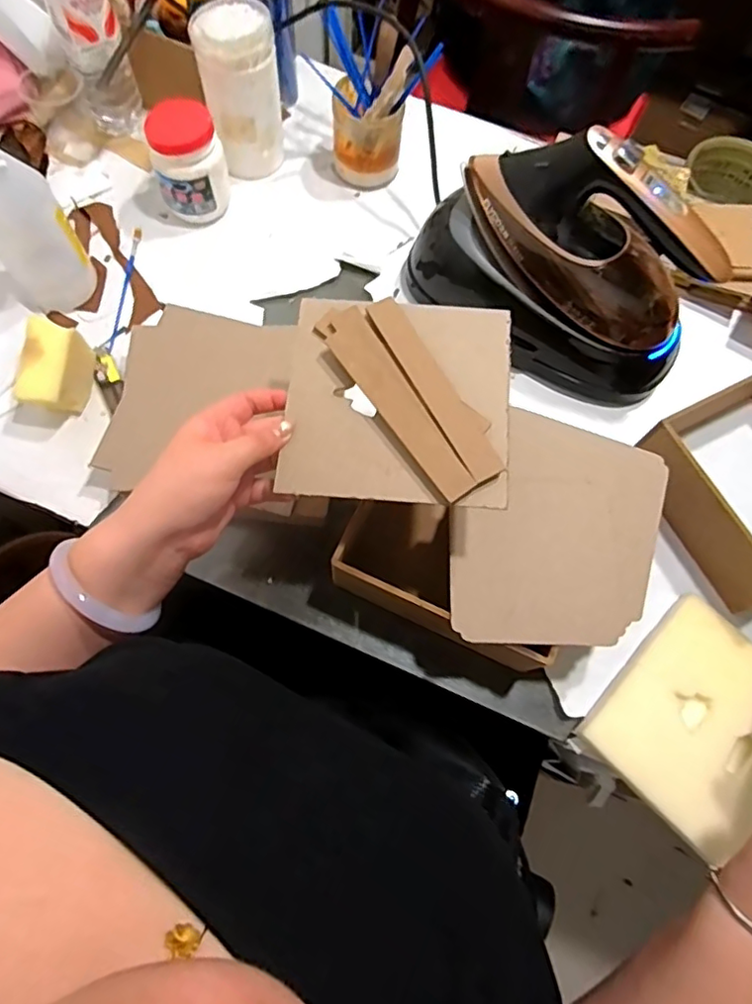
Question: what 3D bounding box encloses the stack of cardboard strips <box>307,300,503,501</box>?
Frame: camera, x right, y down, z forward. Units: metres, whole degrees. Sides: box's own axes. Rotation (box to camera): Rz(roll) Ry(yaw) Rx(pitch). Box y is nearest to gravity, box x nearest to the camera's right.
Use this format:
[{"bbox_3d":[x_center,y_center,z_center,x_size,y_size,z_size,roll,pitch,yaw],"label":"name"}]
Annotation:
[{"bbox_3d":[0.027,-0.085,0.432,0.063,0.010,0.180,-32,74,-13],"label":"stack of cardboard strips"}]

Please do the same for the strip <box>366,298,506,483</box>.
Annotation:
[{"bbox_3d":[0.044,-0.088,0.432,0.027,0.007,0.165,-27,73,-12],"label":"strip"}]

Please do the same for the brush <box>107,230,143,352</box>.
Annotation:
[{"bbox_3d":[-0.282,-0.241,0.638,0.010,0.004,0.169,3,69,-2],"label":"brush"}]

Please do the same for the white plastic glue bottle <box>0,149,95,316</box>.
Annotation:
[{"bbox_3d":[-0.345,-0.270,0.552,0.083,0.196,0.049,-21,72,-10],"label":"white plastic glue bottle"}]

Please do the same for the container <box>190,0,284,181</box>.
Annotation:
[{"bbox_3d":[-0.151,-0.462,0.649,0.084,0.158,0.074,-12,70,-7],"label":"container"}]

